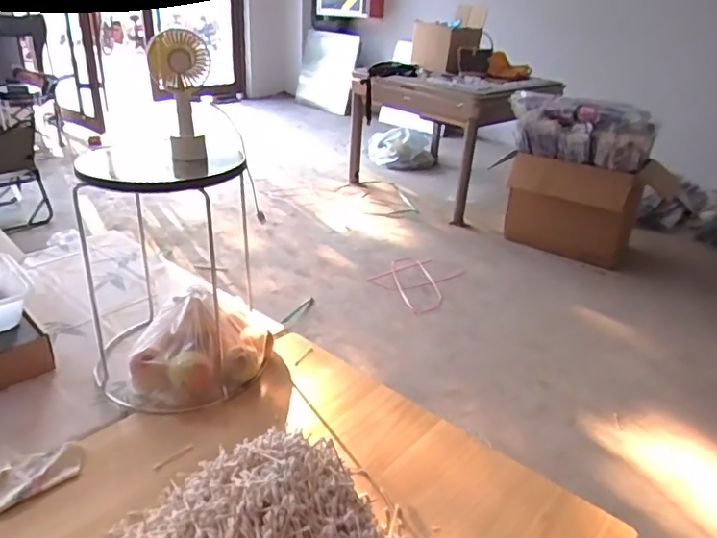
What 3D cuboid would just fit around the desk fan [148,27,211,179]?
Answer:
[{"bbox_3d":[-0.324,-0.298,1.004,0.089,0.244,0.085,-7,29,-20],"label":"desk fan"}]

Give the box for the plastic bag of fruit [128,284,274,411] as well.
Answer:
[{"bbox_3d":[-0.312,0.149,1.121,0.283,0.175,0.166,-12,32,-29],"label":"plastic bag of fruit"}]

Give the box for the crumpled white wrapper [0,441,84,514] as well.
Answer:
[{"bbox_3d":[-0.532,0.330,0.859,0.086,0.018,0.193,26,34,36],"label":"crumpled white wrapper"}]

